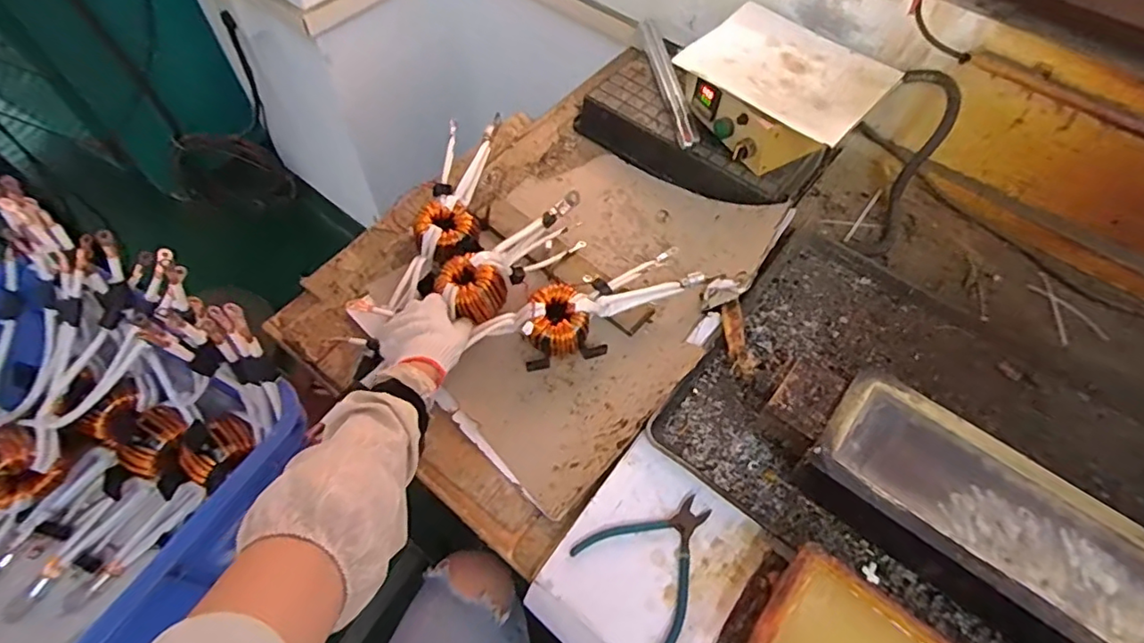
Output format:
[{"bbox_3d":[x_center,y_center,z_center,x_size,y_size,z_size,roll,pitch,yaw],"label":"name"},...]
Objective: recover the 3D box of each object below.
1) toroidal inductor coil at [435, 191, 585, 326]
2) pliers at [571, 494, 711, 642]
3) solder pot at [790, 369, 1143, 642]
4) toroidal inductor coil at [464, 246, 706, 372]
[{"bbox_3d":[-0.072,-0.095,0.765,0.085,0.055,0.250,35,54,18],"label":"toroidal inductor coil"},{"bbox_3d":[0.091,0.234,0.571,0.131,0.007,0.124,-37,66,-21],"label":"pliers"},{"bbox_3d":[0.398,0.204,0.554,0.340,0.086,0.162,32,63,17],"label":"solder pot"},{"bbox_3d":[0.028,-0.017,0.720,0.282,0.066,0.102,-27,63,-17],"label":"toroidal inductor coil"}]

